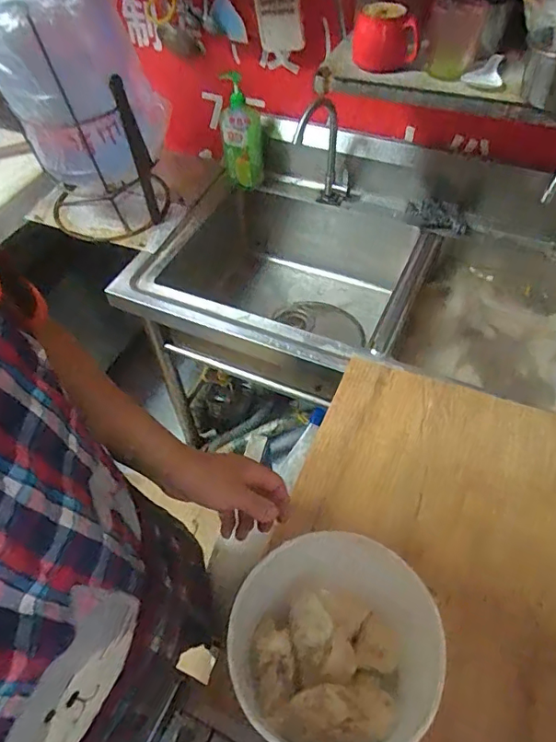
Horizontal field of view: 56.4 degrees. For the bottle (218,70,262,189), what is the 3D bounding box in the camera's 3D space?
[{"bbox_3d":[-0.089,-0.576,1.255,0.098,0.258,0.089,-9,29,-4],"label":"bottle"}]

